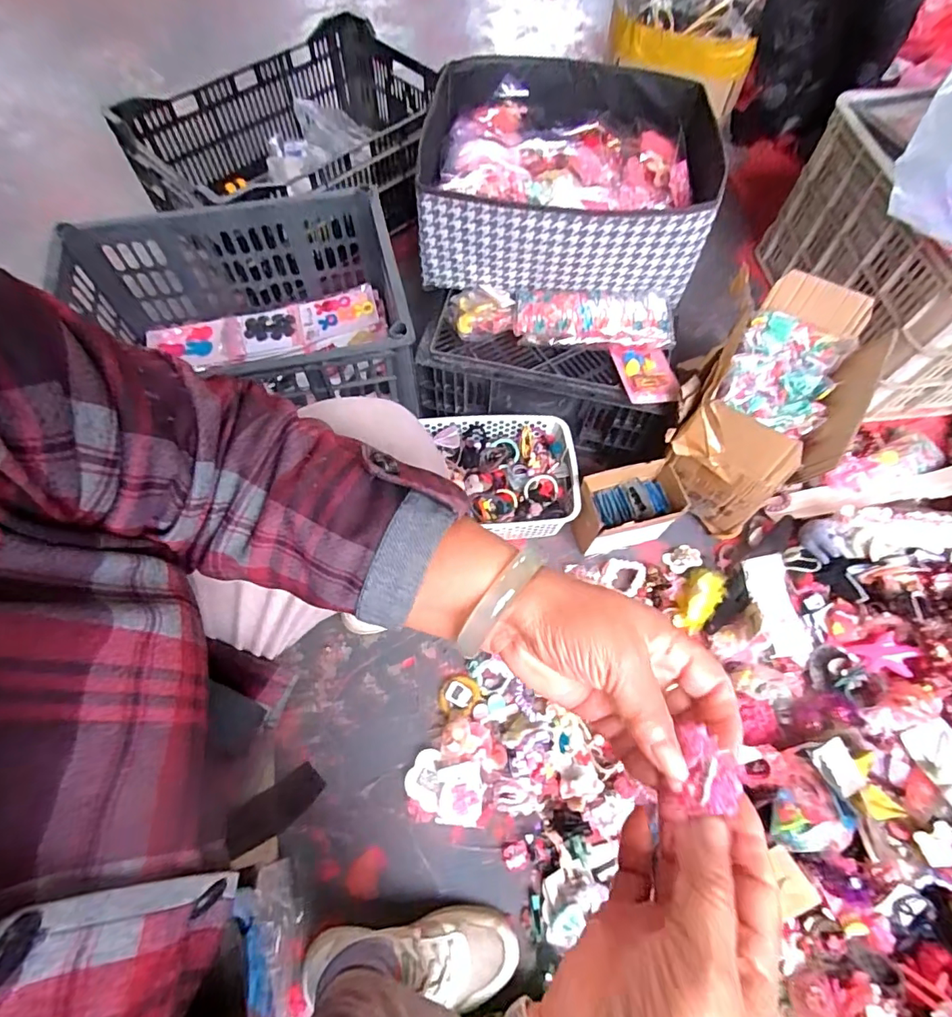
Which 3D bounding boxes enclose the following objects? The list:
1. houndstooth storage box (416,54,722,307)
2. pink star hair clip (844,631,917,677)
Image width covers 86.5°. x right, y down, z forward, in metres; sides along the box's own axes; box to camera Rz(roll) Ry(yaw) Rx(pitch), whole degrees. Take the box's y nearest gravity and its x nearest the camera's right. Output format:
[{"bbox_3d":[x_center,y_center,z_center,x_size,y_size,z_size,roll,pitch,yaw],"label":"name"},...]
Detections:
[{"bbox_3d":[0.124,-0.499,0.772,0.385,0.150,0.351,5,64,1],"label":"houndstooth storage box"},{"bbox_3d":[0.572,0.206,0.703,0.066,0.013,0.064,-36,77,13],"label":"pink star hair clip"}]

